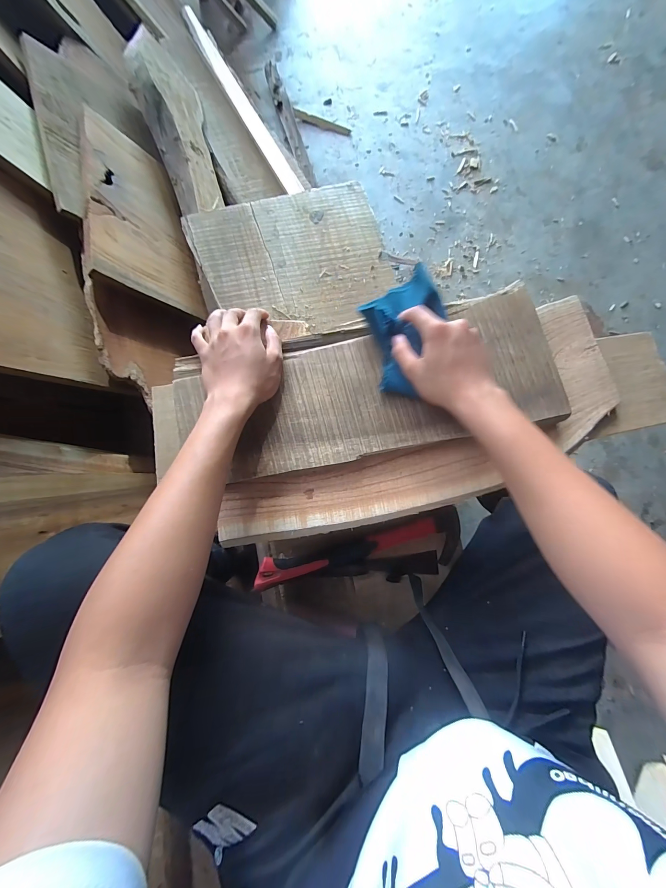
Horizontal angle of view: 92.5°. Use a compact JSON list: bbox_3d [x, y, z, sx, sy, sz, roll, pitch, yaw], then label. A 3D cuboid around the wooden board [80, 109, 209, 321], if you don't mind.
[{"bbox_3d":[-0.380,-0.460,0.655,0.013,0.211,0.358,-17,77,34],"label":"wooden board"}]

